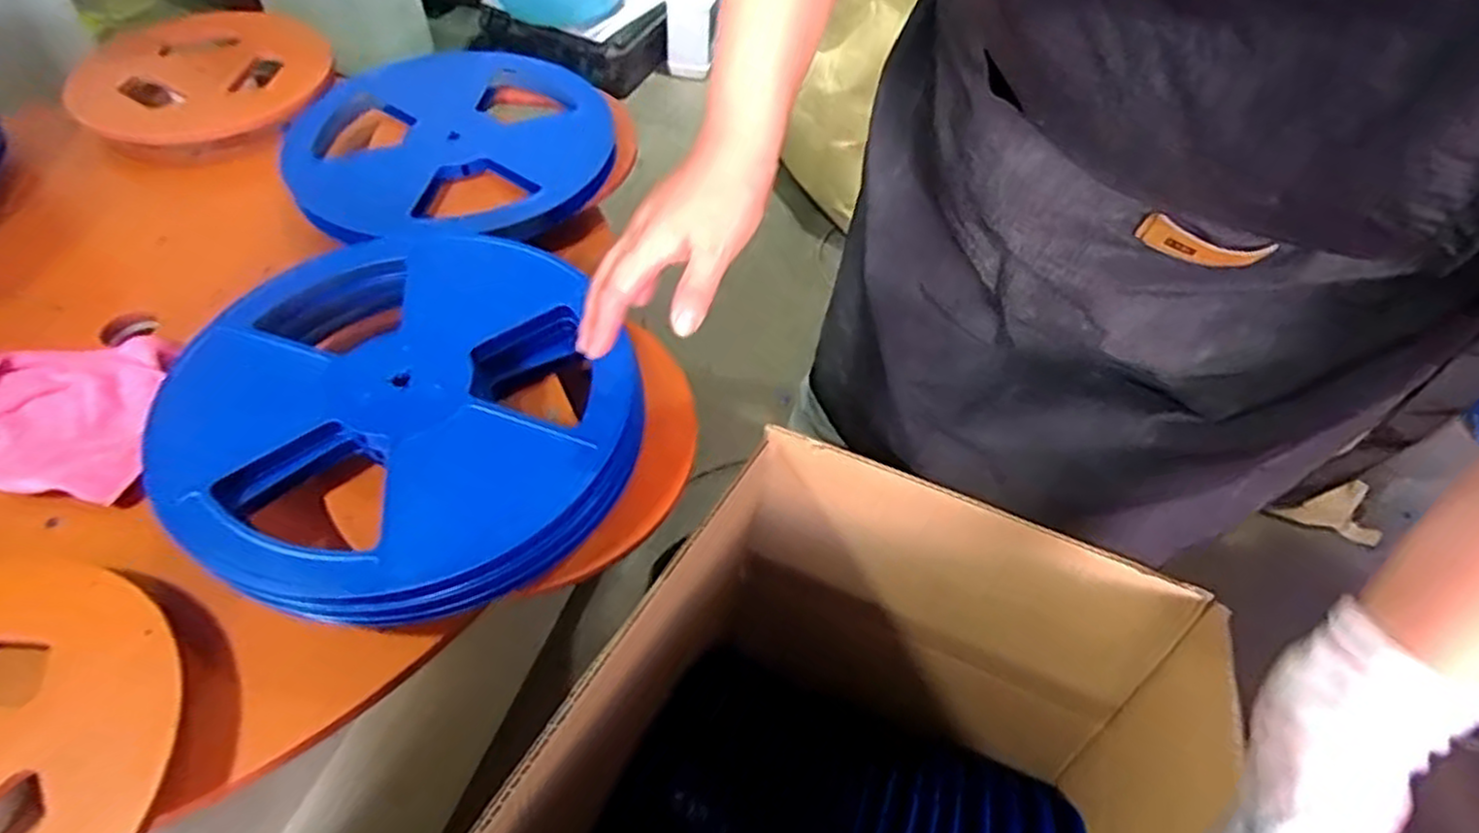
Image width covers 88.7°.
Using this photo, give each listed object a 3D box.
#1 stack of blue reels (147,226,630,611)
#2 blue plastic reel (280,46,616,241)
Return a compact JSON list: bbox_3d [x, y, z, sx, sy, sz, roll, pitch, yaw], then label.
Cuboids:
[{"bbox_3d":[-0.251,-0.016,0.560,0.298,0.049,0.332,-24,57,-20],"label":"stack of blue reels"},{"bbox_3d":[-0.300,-0.290,0.795,0.323,0.042,0.304,2,52,-2],"label":"blue plastic reel"}]

